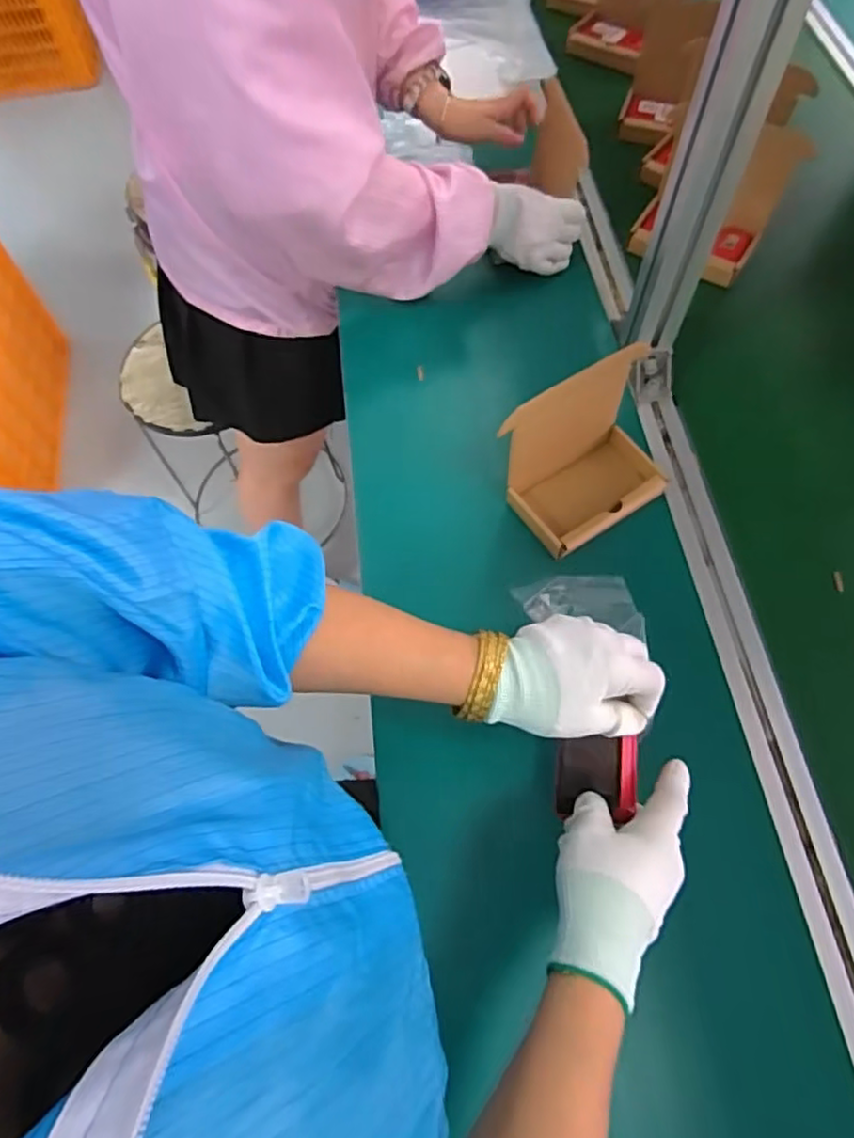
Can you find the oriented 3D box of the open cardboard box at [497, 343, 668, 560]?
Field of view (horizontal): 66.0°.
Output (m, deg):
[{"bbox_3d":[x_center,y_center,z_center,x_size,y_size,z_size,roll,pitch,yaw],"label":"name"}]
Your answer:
[{"bbox_3d":[0.150,-0.096,0.589,0.136,0.131,0.091,-32,68,-12],"label":"open cardboard box"}]

